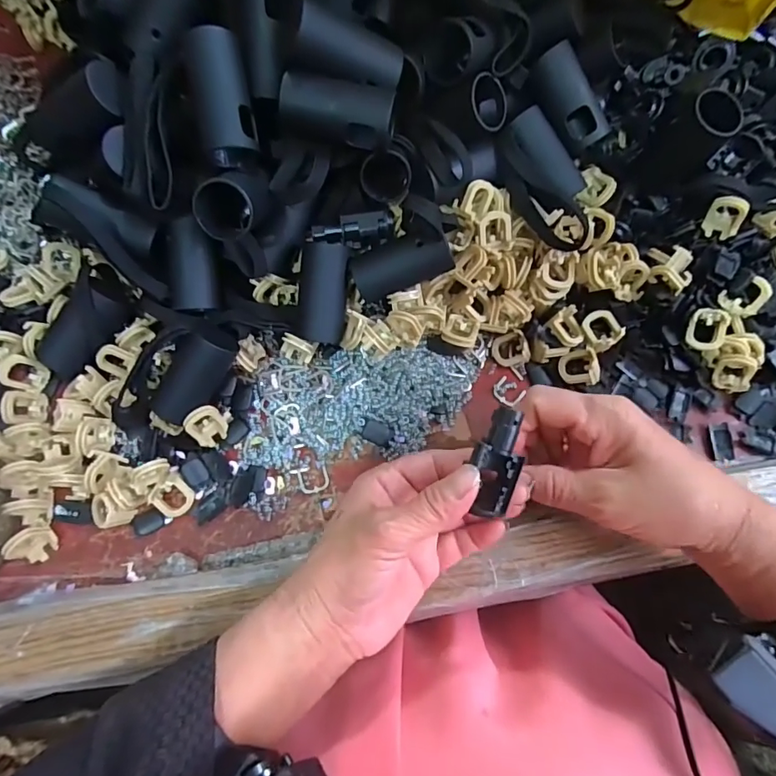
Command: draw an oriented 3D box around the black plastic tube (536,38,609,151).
[{"bbox_3d":[0.113,-0.180,0.300,0.021,0.024,0.059,-47,113,-13],"label":"black plastic tube"}]

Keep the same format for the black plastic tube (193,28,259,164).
[{"bbox_3d":[-0.090,-0.157,0.264,0.026,0.022,0.065,-9,110,-2],"label":"black plastic tube"}]

